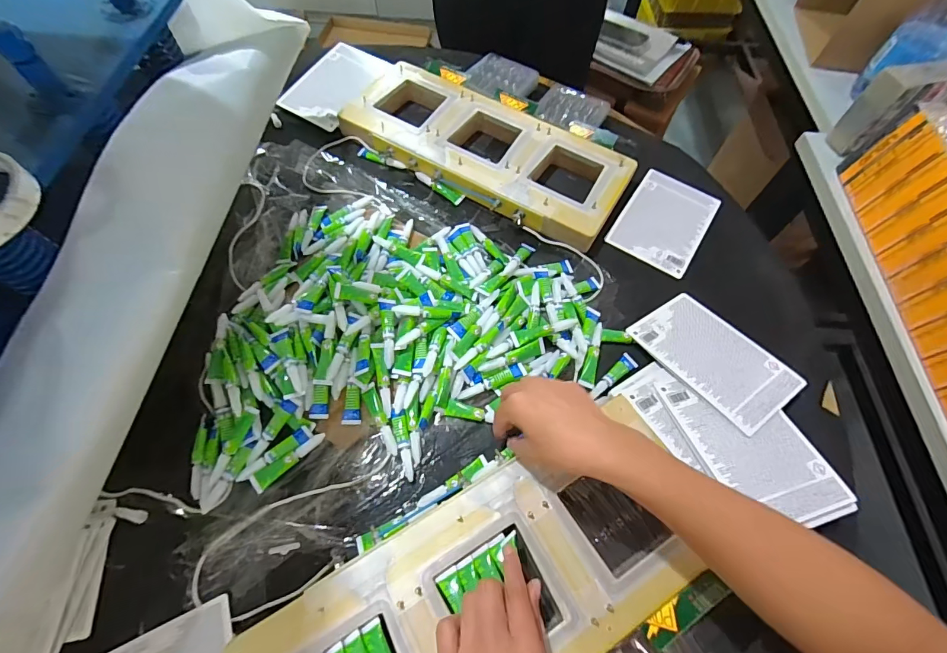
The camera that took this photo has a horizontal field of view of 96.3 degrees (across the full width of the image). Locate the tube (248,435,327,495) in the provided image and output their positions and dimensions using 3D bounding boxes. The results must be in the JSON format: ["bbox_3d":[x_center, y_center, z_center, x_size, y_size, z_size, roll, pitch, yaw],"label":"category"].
[{"bbox_3d":[-0.193,0.138,0.440,0.081,0.009,0.018,-37,71,-19],"label":"tube"}]

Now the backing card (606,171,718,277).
[{"bbox_3d":[0.280,-0.158,0.619,0.115,0.008,0.166,32,67,12],"label":"backing card"}]

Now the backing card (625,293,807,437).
[{"bbox_3d":[0.280,0.033,0.499,0.113,0.008,0.170,-28,57,-21],"label":"backing card"}]

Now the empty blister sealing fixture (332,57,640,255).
[{"bbox_3d":[0.016,-0.270,0.639,0.435,0.040,0.185,31,66,12],"label":"empty blister sealing fixture"}]

